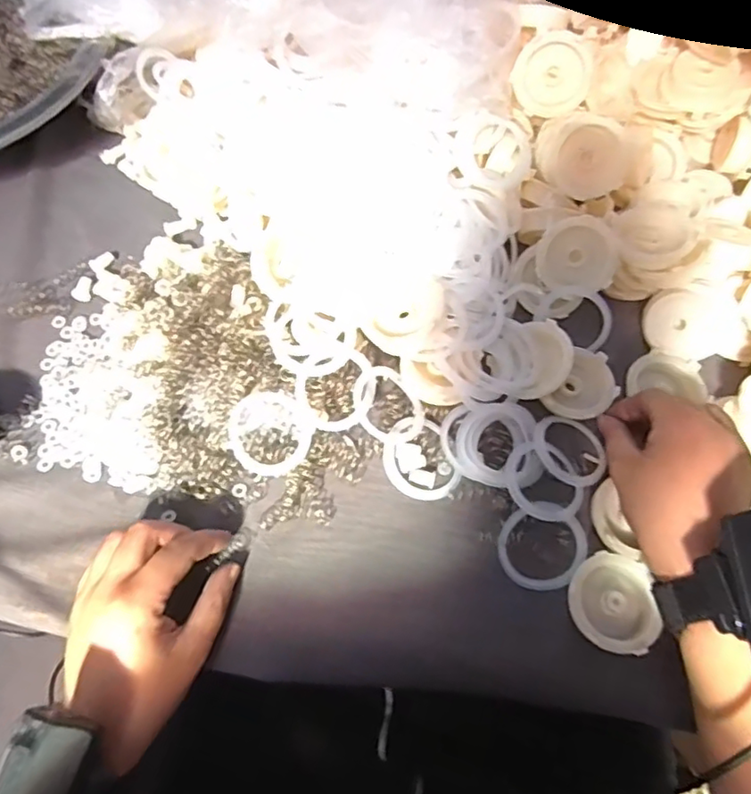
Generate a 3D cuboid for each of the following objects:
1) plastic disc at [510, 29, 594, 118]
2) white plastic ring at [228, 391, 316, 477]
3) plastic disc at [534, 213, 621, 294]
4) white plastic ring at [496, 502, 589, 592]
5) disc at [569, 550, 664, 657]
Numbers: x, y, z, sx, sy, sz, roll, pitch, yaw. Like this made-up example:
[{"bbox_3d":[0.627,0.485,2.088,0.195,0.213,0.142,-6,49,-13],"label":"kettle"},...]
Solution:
[{"bbox_3d":[0.126,-0.230,0.425,0.053,0.053,0.010,-18,26,22],"label":"plastic disc"},{"bbox_3d":[-0.068,0.021,0.380,0.051,0.013,0.056,1,66,-3],"label":"white plastic ring"},{"bbox_3d":[0.141,-0.101,0.417,0.054,0.006,0.050,4,105,10],"label":"plastic disc"},{"bbox_3d":[0.102,0.091,0.362,0.051,0.012,0.052,0,80,-2],"label":"white plastic ring"},{"bbox_3d":[0.141,0.121,0.350,0.052,0.017,0.052,1,66,-3],"label":"disc"}]

